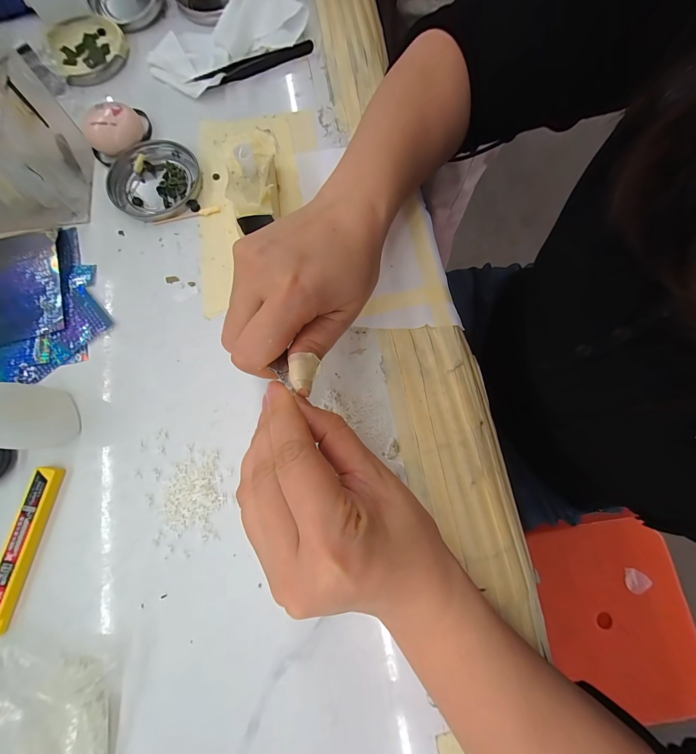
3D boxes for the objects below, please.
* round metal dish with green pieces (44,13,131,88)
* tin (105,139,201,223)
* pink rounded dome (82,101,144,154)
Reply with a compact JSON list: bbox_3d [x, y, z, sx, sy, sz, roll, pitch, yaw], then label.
[{"bbox_3d":[-0.263,-0.333,0.300,0.072,0.010,0.085,-38,80,-8],"label":"round metal dish with green pieces"},{"bbox_3d":[-0.172,-0.175,0.266,0.078,0.010,0.075,0,77,0],"label":"tin"},{"bbox_3d":[-0.211,-0.223,0.268,0.042,0.023,0.038,-15,78,-3],"label":"pink rounded dome"}]

